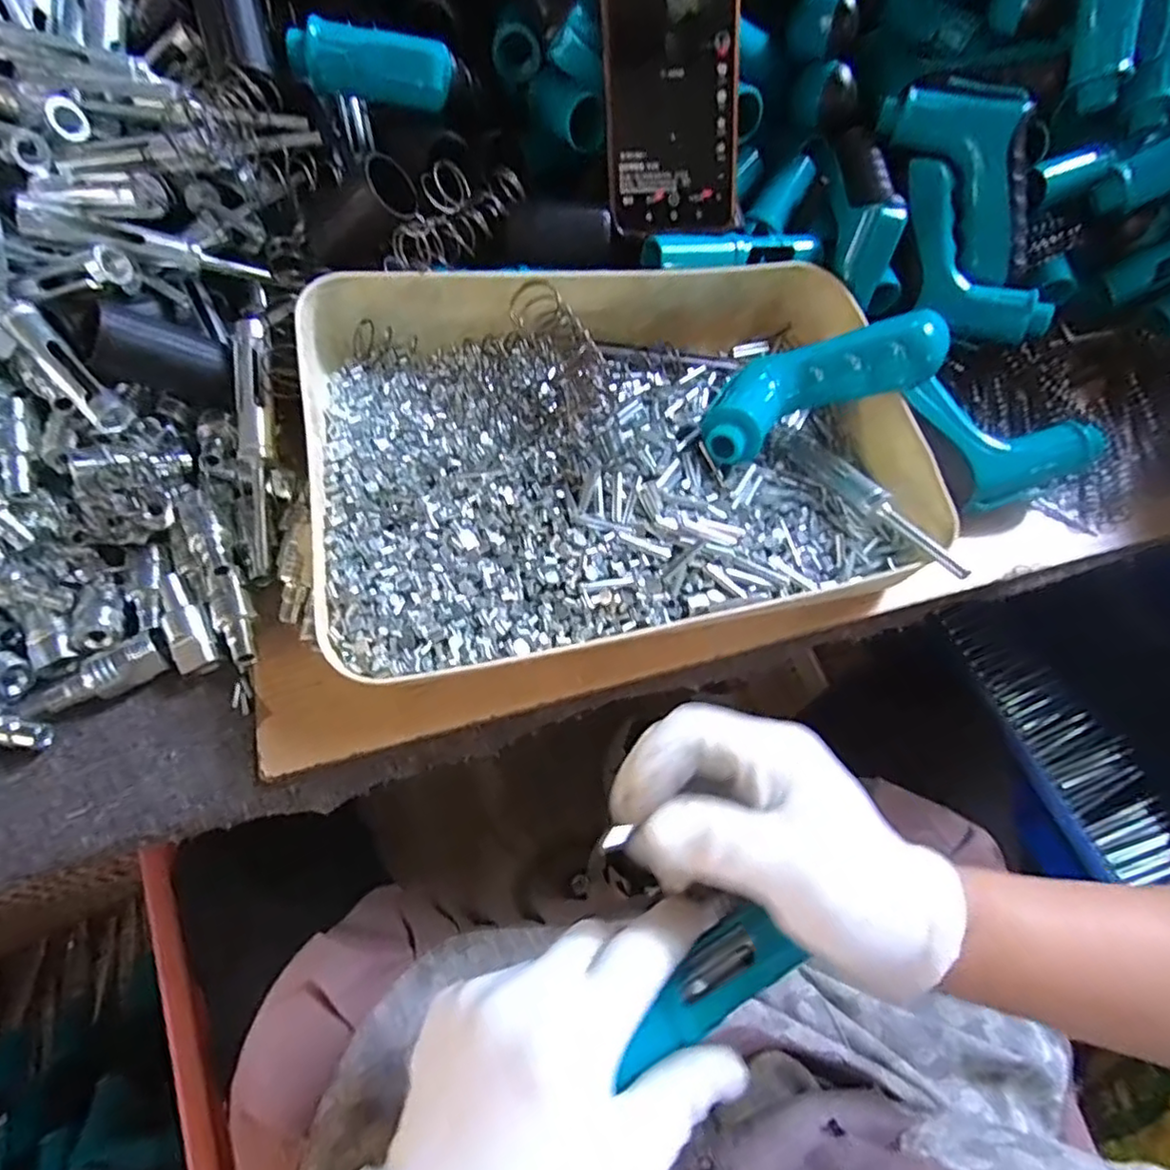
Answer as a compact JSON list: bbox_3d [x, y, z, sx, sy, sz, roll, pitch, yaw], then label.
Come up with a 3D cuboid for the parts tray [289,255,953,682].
[{"bbox_3d":[0.020,-0.084,0.353,0.323,0.054,0.243,-8,62,-9],"label":"parts tray"}]

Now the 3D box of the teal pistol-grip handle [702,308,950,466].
[{"bbox_3d":[0.126,-0.111,0.343,0.135,0.029,0.053,-23,64,1],"label":"teal pistol-grip handle"}]

